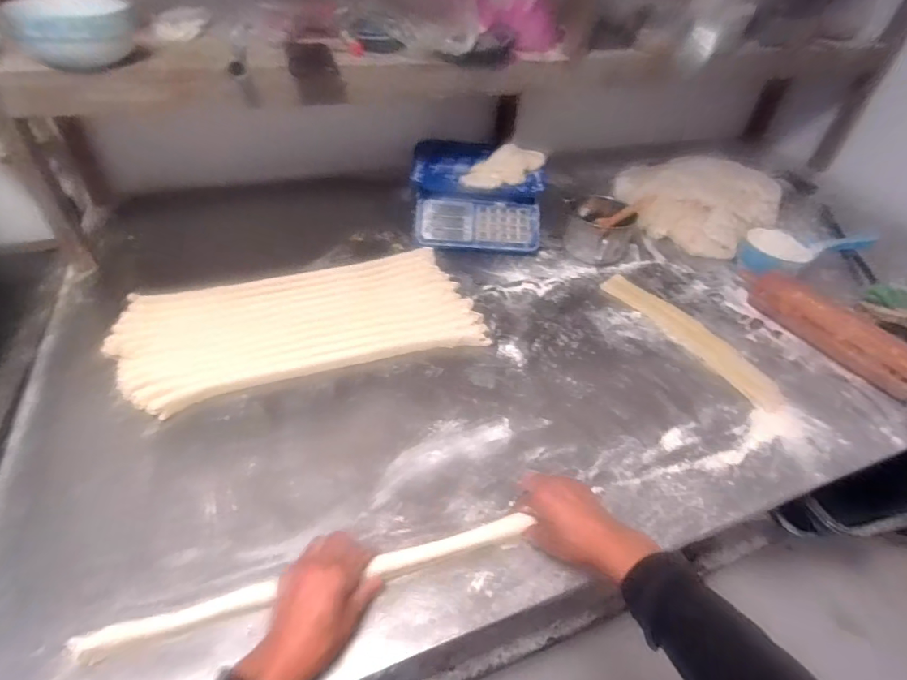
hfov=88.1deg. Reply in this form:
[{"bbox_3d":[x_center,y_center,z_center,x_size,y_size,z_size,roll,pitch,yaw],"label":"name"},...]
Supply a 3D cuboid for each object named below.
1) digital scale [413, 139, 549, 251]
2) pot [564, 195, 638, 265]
[{"bbox_3d":[0.051,-0.322,1.062,0.291,0.118,0.299,6,42,0],"label":"digital scale"},{"bbox_3d":[0.305,-0.224,0.990,0.131,0.102,0.130,3,42,-3],"label":"pot"}]

